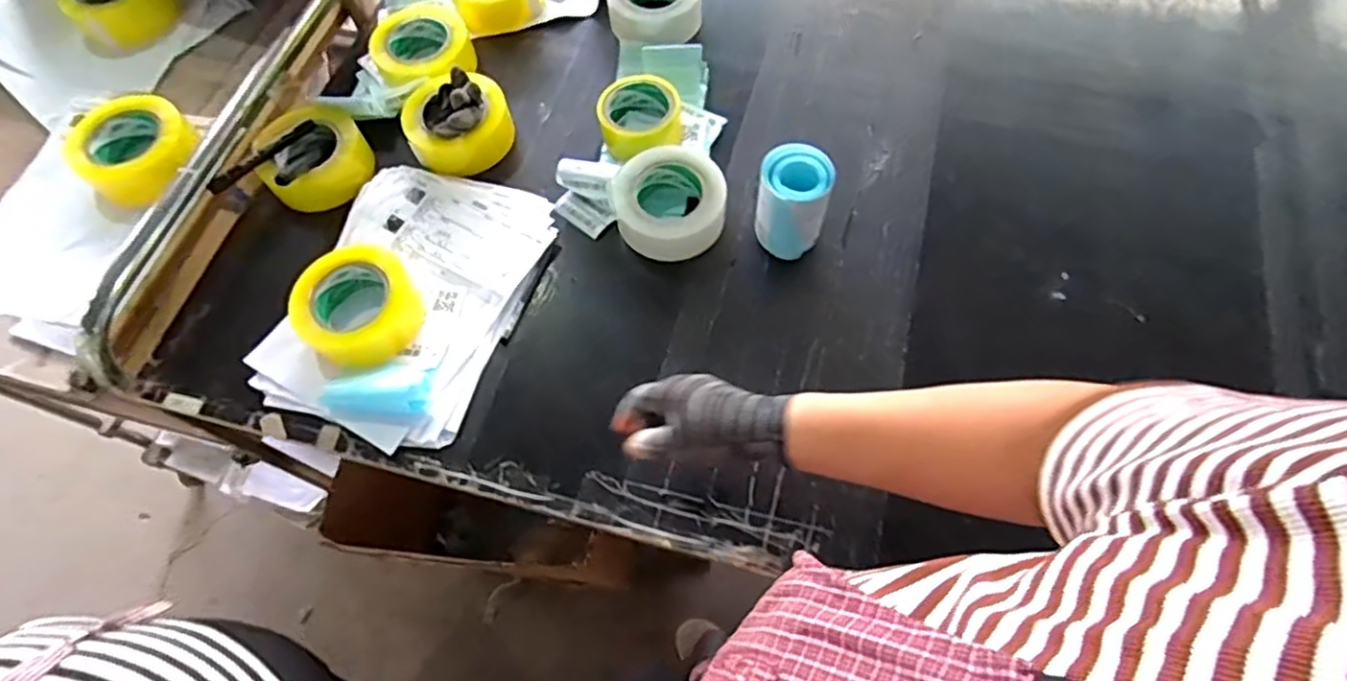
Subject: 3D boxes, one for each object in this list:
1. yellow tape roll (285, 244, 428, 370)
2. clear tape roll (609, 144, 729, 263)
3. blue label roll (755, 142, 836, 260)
[{"bbox_3d":[-0.344,-0.040,0.723,0.123,0.064,0.115,0,66,0],"label":"yellow tape roll"},{"bbox_3d":[-0.002,-0.157,0.761,0.124,0.073,0.114,0,66,0],"label":"clear tape roll"},{"bbox_3d":[0.131,-0.153,0.735,0.074,0.114,0.074,0,66,0],"label":"blue label roll"}]

